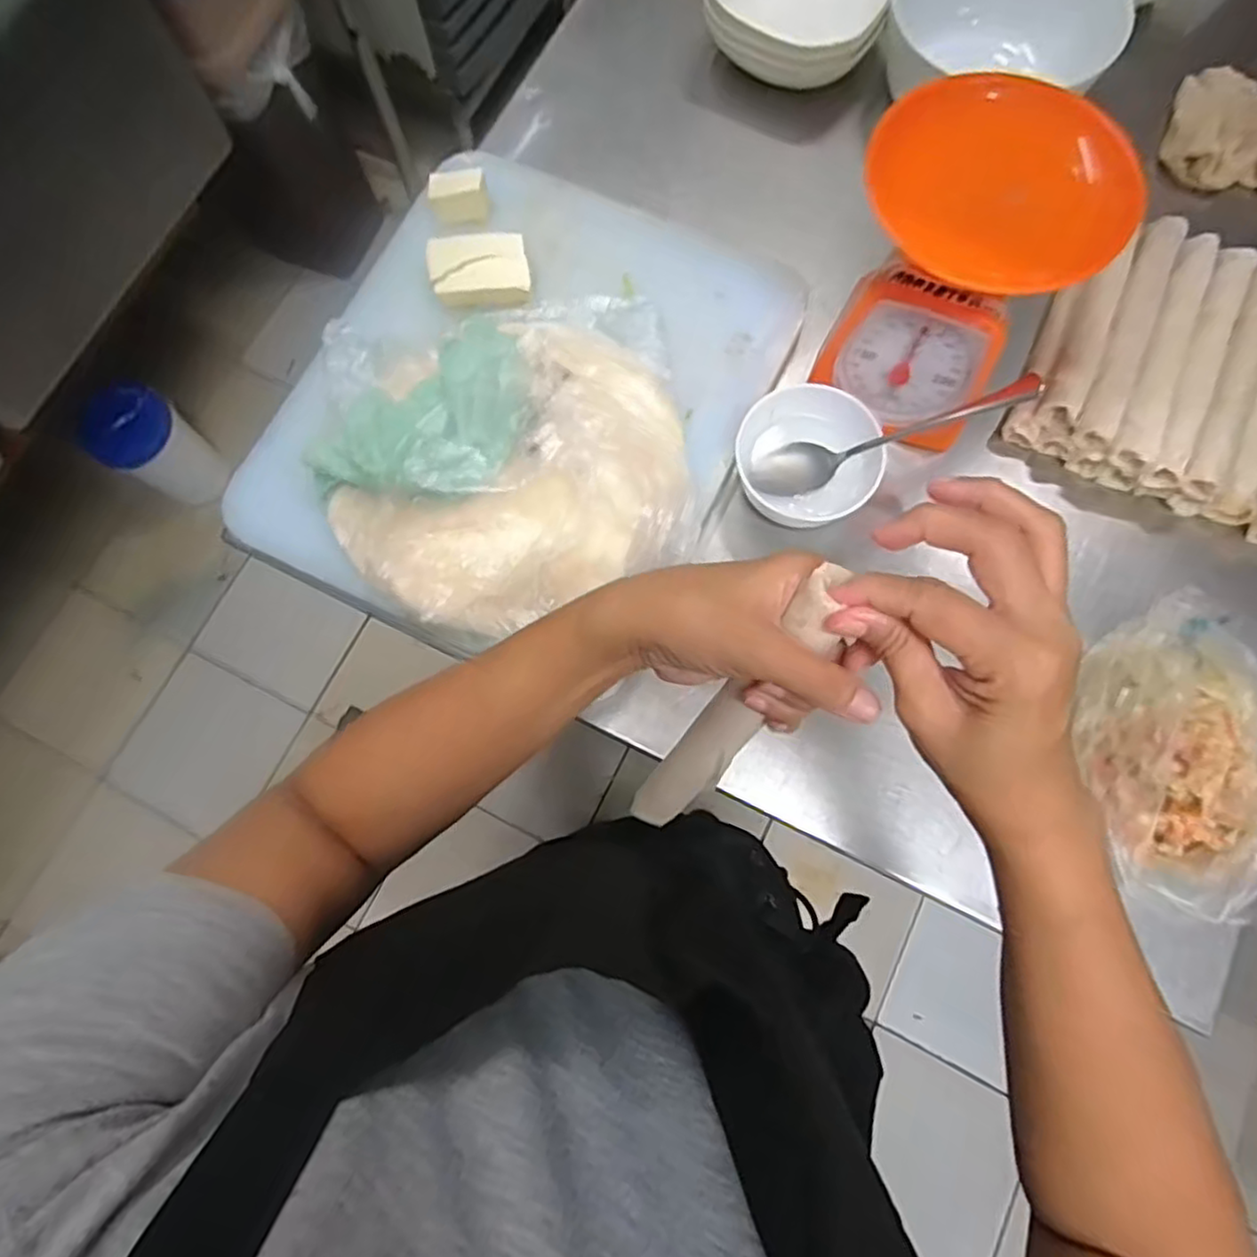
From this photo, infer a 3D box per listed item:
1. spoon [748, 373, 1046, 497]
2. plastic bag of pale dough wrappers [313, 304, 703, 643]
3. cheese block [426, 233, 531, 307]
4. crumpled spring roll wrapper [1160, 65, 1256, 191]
[{"bbox_3d":[0.184,-0.136,0.484,0.193,0.023,0.039,-14,74,25],"label":"spoon"},{"bbox_3d":[-0.087,-0.127,0.485,0.260,0.060,0.249,-13,76,-2],"label":"plastic bag of pale dough wrappers"},{"bbox_3d":[-0.117,-0.281,0.536,0.075,0.031,0.044,-7,76,-1],"label":"cheese block"},{"bbox_3d":[0.550,-0.425,0.586,0.149,0.023,0.113,21,77,6],"label":"crumpled spring roll wrapper"}]

